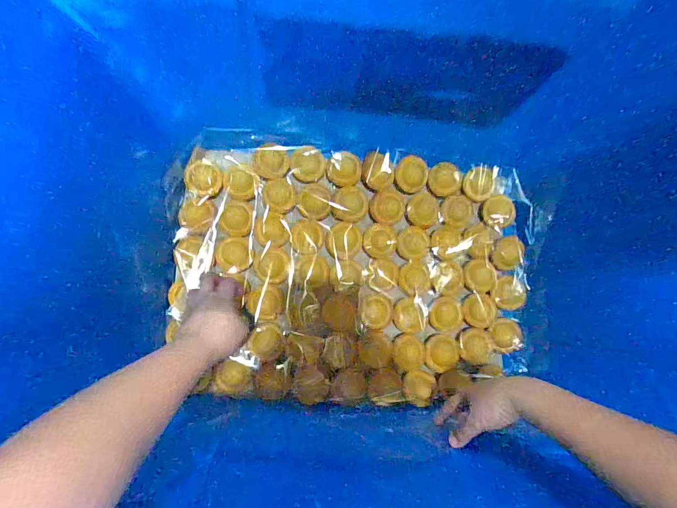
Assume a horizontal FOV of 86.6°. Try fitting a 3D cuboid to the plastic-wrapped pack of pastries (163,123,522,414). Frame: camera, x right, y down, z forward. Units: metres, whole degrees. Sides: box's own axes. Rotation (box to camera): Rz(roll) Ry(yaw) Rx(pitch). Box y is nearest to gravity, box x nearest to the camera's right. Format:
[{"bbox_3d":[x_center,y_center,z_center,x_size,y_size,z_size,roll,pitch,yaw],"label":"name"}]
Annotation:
[{"bbox_3d":[0.033,0.033,0.620,0.596,0.040,0.430,6,85,-7],"label":"plastic-wrapped pack of pastries"}]

